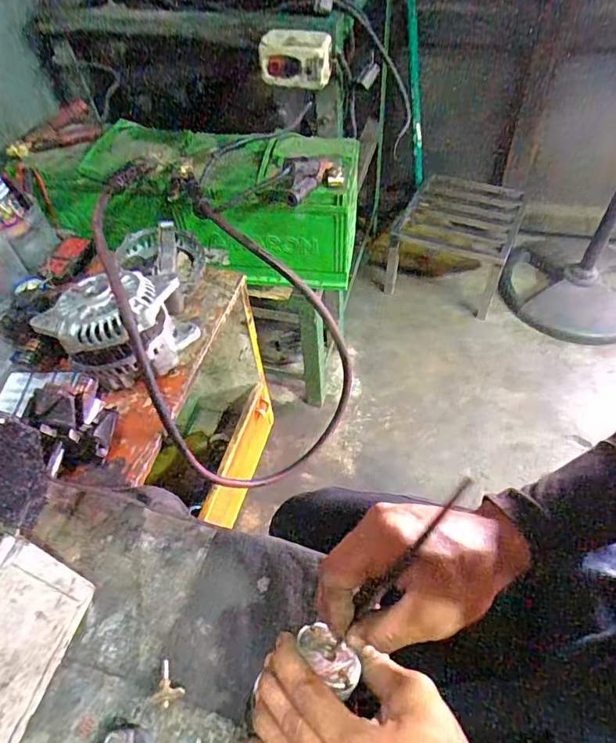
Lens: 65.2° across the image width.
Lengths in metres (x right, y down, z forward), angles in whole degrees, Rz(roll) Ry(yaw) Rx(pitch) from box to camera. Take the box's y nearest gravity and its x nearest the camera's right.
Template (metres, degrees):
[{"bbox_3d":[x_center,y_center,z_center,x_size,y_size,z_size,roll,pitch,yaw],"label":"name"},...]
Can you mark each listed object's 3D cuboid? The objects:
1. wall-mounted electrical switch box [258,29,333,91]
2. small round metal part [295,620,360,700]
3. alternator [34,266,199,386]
[{"bbox_3d":[-0.021,-0.452,0.700,0.104,0.075,0.041,8,53,10],"label":"wall-mounted electrical switch box"},{"bbox_3d":[0.013,0.206,0.341,0.050,0.018,0.031,31,20,27],"label":"small round metal part"},{"bbox_3d":[-0.252,-0.062,0.659,0.141,0.121,0.154,27,59,21],"label":"alternator"}]

